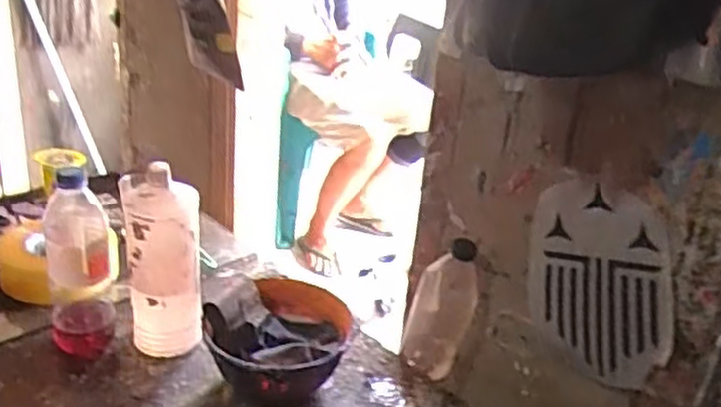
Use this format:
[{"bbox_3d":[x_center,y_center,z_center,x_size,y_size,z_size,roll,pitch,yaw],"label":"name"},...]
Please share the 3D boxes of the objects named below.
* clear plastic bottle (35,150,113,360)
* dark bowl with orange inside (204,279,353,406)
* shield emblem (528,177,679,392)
[{"bbox_3d":[-0.324,0.062,0.866,0.072,0.237,0.073,-5,27,-22],"label":"clear plastic bottle"},{"bbox_3d":[-0.094,0.163,0.884,0.152,0.098,0.168,8,25,5],"label":"dark bowl with orange inside"},{"bbox_3d":[0.249,0.084,0.793,0.010,0.212,0.161,-21,27,-41],"label":"shield emblem"}]

